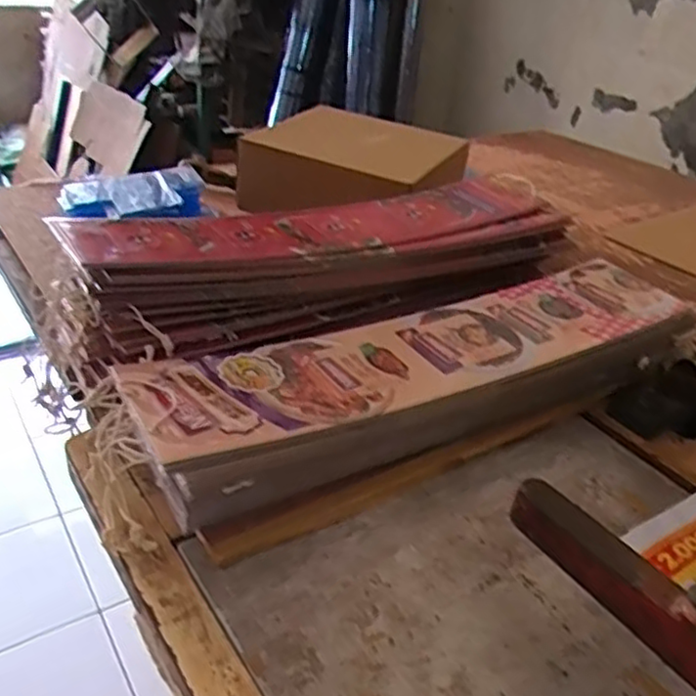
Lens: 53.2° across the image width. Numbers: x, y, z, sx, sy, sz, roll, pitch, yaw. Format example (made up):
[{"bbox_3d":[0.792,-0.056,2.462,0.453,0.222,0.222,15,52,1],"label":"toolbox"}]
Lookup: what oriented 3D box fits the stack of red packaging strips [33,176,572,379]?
[{"bbox_3d":[-0.010,-0.093,0.731,0.555,0.096,0.157,-16,39,-32],"label":"stack of red packaging strips"}]

